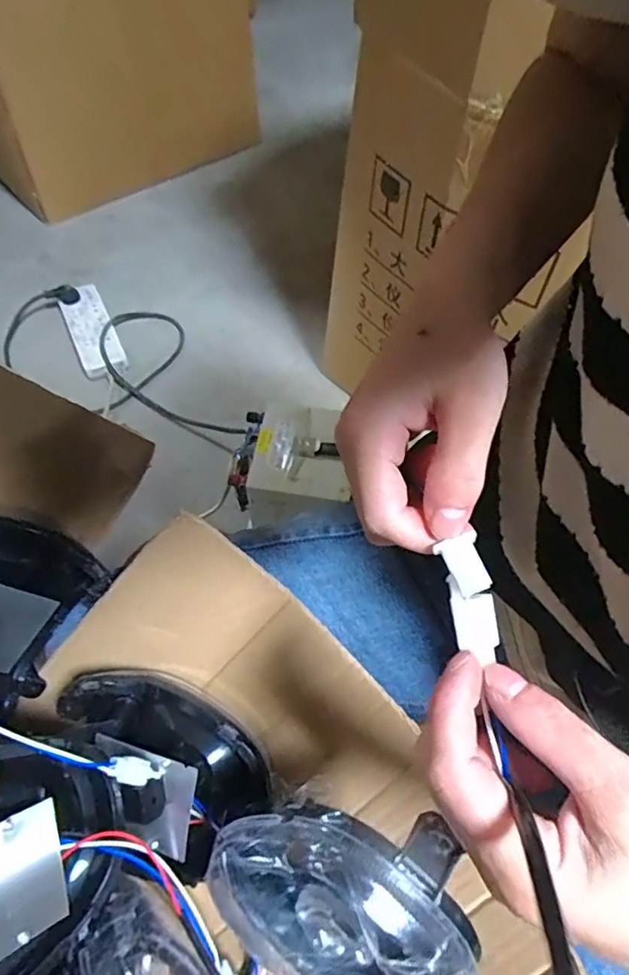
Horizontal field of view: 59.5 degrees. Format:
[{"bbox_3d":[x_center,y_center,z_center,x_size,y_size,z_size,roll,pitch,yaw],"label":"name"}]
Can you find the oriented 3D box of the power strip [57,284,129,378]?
[{"bbox_3d":[-0.414,-0.297,1.013,0.076,0.032,0.245,-22,61,-16],"label":"power strip"}]

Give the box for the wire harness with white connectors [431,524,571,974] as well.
[{"bbox_3d":[0.052,0.079,0.140,0.021,0.027,0.160,4,38,-1],"label":"wire harness with white connectors"}]

